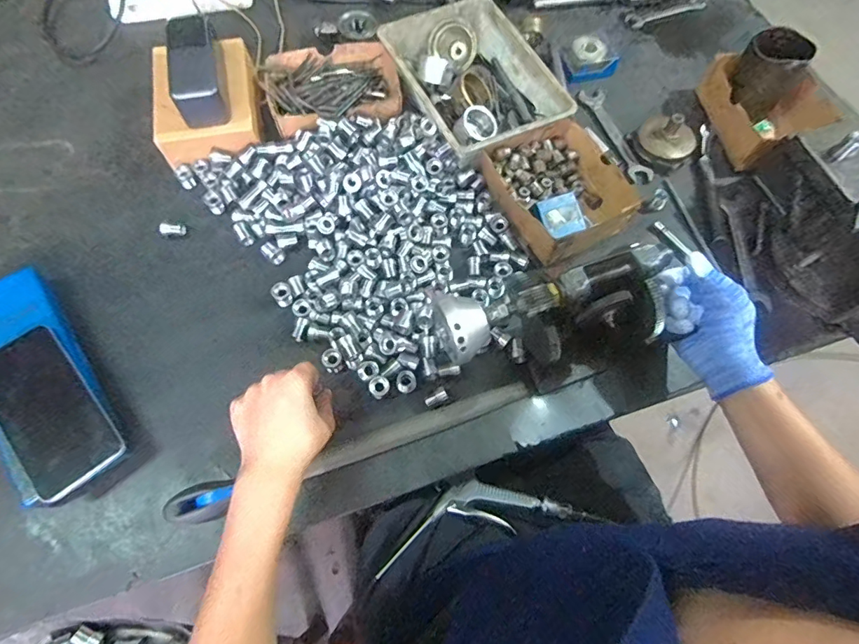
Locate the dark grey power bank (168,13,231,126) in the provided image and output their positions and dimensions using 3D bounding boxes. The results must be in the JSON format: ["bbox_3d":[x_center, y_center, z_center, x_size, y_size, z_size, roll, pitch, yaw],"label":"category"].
[{"bbox_3d":[-0.279,-0.304,0.574,0.054,0.059,0.137,-10,80,-7],"label":"dark grey power bank"}]

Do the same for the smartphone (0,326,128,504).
[{"bbox_3d":[-0.358,0.083,0.444,0.076,0.012,0.159,-37,77,-23],"label":"smartphone"}]

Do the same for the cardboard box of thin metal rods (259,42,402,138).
[{"bbox_3d":[-0.128,-0.313,0.646,0.182,0.046,0.139,-14,66,-8],"label":"cardboard box of thin metal rods"}]

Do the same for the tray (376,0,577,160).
[{"bbox_3d":[0.057,-0.320,0.637,0.168,0.059,0.238,-24,68,-12],"label":"tray"}]

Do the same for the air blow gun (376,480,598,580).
[{"bbox_3d":[0.059,0.229,0.566,0.247,0.030,0.074,-10,66,-6],"label":"air blow gun"}]

